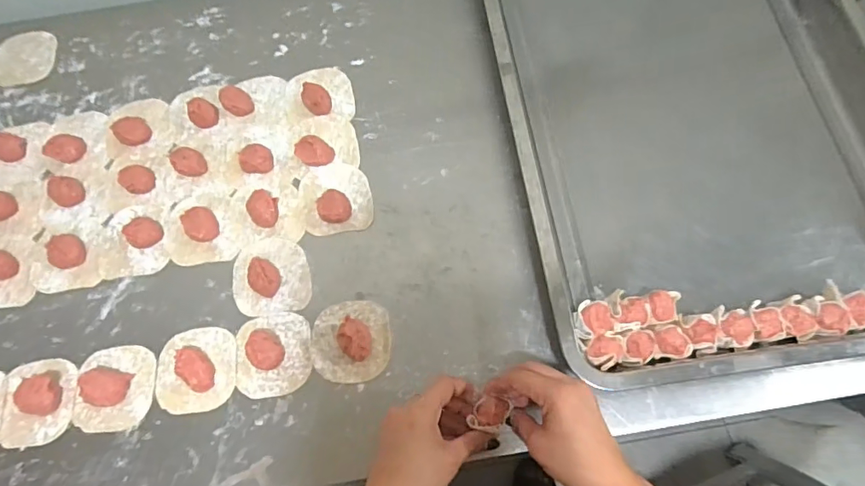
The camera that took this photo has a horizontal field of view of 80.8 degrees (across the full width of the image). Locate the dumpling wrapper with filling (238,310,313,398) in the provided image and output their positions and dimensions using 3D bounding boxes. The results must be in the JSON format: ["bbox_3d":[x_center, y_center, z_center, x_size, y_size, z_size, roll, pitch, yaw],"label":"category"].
[{"bbox_3d":[-0.153,0.104,0.483,0.071,0.021,0.077,-1,70,2],"label":"dumpling wrapper with filling"}]

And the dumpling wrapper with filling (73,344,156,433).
[{"bbox_3d":[-0.304,0.137,0.483,0.071,0.014,0.078,-3,70,1],"label":"dumpling wrapper with filling"}]

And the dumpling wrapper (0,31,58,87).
[{"bbox_3d":[-0.504,-0.229,0.626,0.074,0.006,0.075,1,74,-4],"label":"dumpling wrapper"}]

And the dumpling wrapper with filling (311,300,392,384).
[{"bbox_3d":[-0.079,0.092,0.483,0.075,0.025,0.077,-1,70,2],"label":"dumpling wrapper with filling"}]

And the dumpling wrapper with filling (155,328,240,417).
[{"bbox_3d":[-0.227,0.120,0.484,0.075,0.020,0.078,-7,70,-1],"label":"dumpling wrapper with filling"}]

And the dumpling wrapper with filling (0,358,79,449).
[{"bbox_3d":[-0.375,0.149,0.479,0.067,0.018,0.079,-3,70,1],"label":"dumpling wrapper with filling"}]

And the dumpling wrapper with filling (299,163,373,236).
[{"bbox_3d":[-0.103,-0.053,0.539,0.072,0.020,0.083,-14,70,-3],"label":"dumpling wrapper with filling"}]

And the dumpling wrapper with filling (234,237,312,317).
[{"bbox_3d":[-0.165,0.030,0.510,0.077,0.022,0.080,-9,70,-1],"label":"dumpling wrapper with filling"}]

